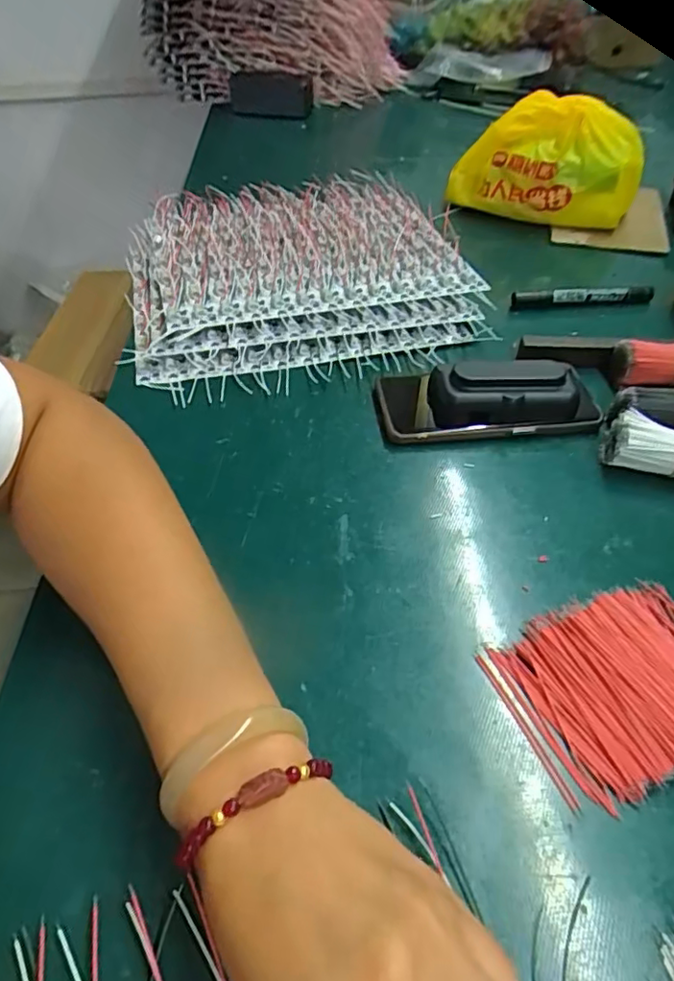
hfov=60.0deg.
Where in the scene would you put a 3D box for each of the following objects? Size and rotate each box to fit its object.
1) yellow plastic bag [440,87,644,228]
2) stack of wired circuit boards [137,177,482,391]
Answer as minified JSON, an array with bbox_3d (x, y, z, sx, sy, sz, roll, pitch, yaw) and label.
[{"bbox_3d":[0.225,-0.350,0.643,0.190,0.125,0.072,4,48,6],"label":"yellow plastic bag"},{"bbox_3d":[-0.047,-0.234,0.594,0.316,0.039,0.343,-9,48,-10],"label":"stack of wired circuit boards"}]

